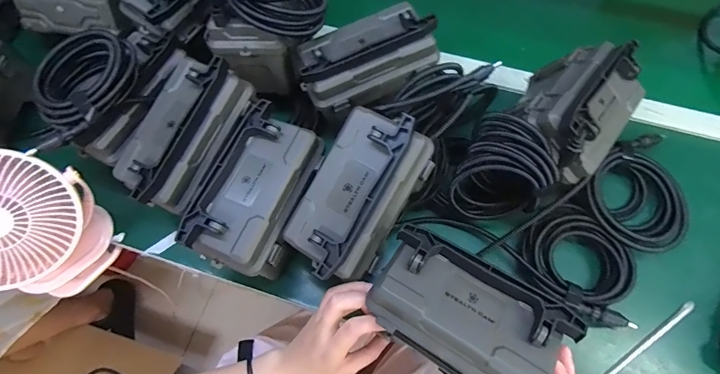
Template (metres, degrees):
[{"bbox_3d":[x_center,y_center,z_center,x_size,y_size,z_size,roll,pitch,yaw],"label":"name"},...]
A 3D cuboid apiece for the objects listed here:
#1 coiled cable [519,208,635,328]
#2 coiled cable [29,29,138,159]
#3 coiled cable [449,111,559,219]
[{"bbox_3d":[0.270,0.100,0.477,0.112,0.033,0.144,-35,70,-14],"label":"coiled cable"},{"bbox_3d":[-0.326,-0.112,0.444,0.107,0.044,0.154,36,70,16],"label":"coiled cable"},{"bbox_3d":[0.171,-0.013,0.471,0.097,0.124,0.091,0,65,0],"label":"coiled cable"}]

